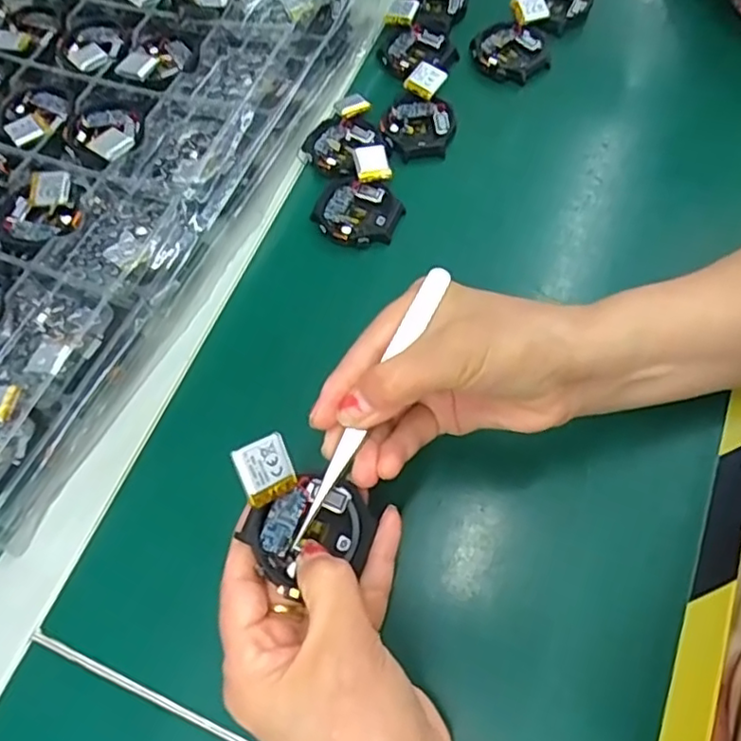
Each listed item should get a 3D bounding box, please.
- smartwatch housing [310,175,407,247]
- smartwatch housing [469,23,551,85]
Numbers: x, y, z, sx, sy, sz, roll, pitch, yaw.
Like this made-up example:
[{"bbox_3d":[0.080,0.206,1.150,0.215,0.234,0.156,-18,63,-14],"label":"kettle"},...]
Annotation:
[{"bbox_3d":[-0.008,-0.100,0.400,0.053,0.005,0.047,12,66,12],"label":"smartwatch housing"},{"bbox_3d":[0.097,-0.222,0.445,0.054,0.012,0.044,23,69,17],"label":"smartwatch housing"}]

